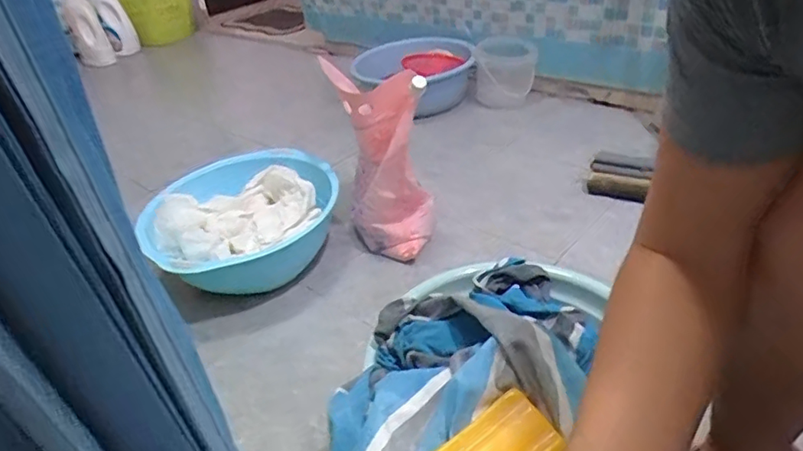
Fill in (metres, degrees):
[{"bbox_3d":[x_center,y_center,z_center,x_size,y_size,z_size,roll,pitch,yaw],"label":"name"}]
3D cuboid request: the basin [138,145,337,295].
[{"bbox_3d":[-0.282,0.000,0.982,0.343,0.109,0.346,-10,34,-5],"label":"basin"}]

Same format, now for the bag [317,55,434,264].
[{"bbox_3d":[-0.025,-0.102,0.952,0.148,0.298,0.162,-6,34,1],"label":"bag"}]

